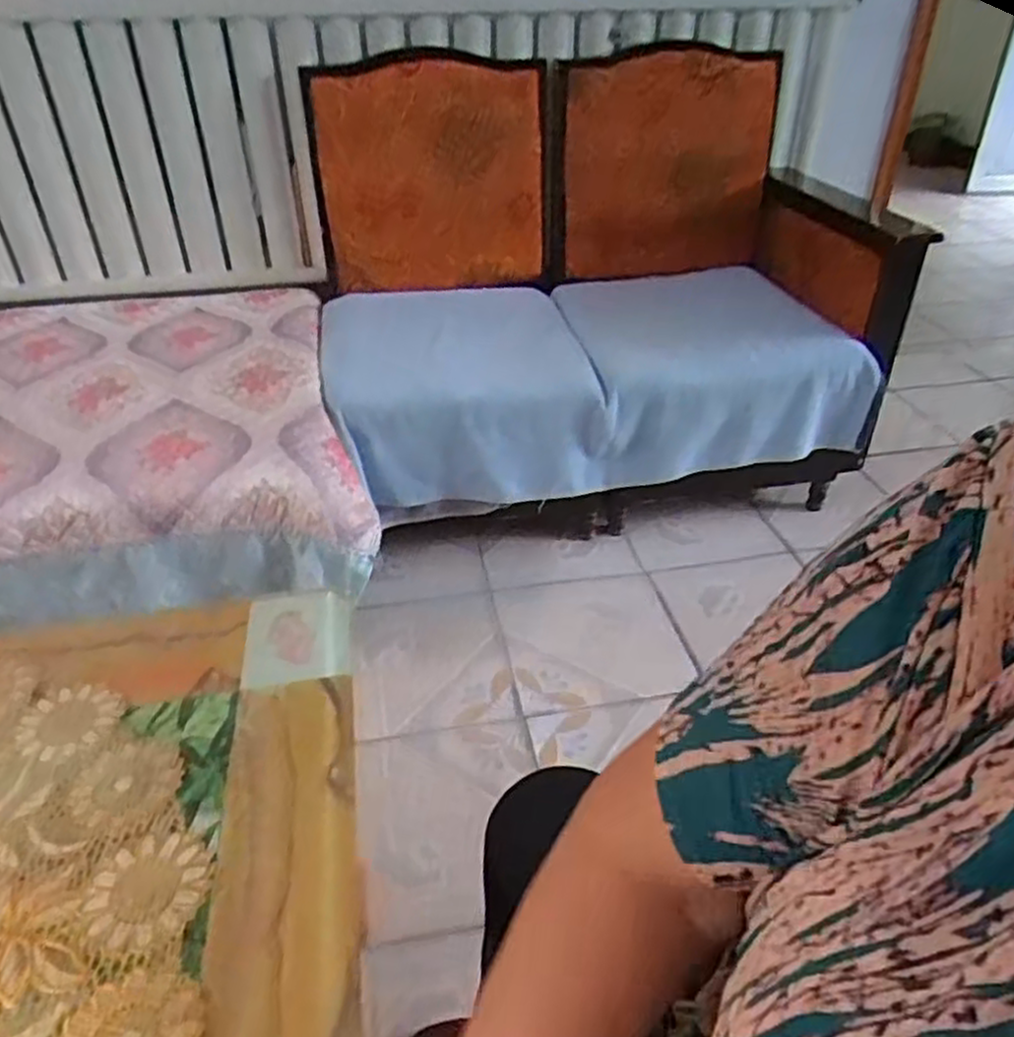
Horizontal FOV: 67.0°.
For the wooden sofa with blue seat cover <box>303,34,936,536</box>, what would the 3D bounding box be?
[{"bbox_3d":[0.155,-0.505,1.585,1.024,0.755,0.736,-9,37,-12],"label":"wooden sofa with blue seat cover"}]

